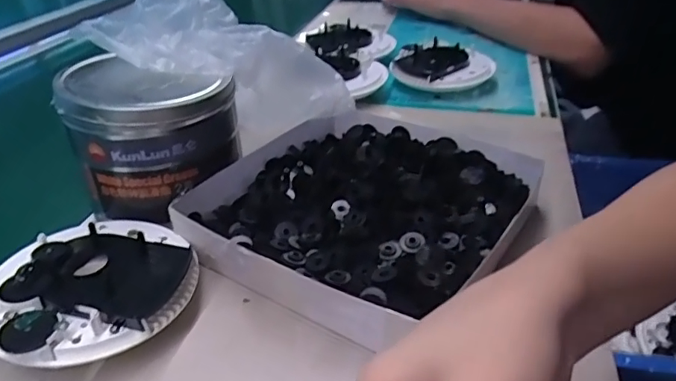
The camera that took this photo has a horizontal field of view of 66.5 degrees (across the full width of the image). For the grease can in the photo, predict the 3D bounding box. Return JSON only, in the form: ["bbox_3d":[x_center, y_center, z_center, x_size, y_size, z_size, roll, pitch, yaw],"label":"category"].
[{"bbox_3d":[-0.144,-0.045,0.404,0.107,0.097,0.112,14,36,23],"label":"grease can"}]

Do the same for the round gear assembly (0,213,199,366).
[{"bbox_3d":[-0.148,0.057,0.317,0.110,0.036,0.125,20,39,31],"label":"round gear assembly"}]

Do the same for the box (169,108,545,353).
[{"bbox_3d":[0.022,0.006,0.387,0.214,0.035,0.218,18,38,28],"label":"box"}]

